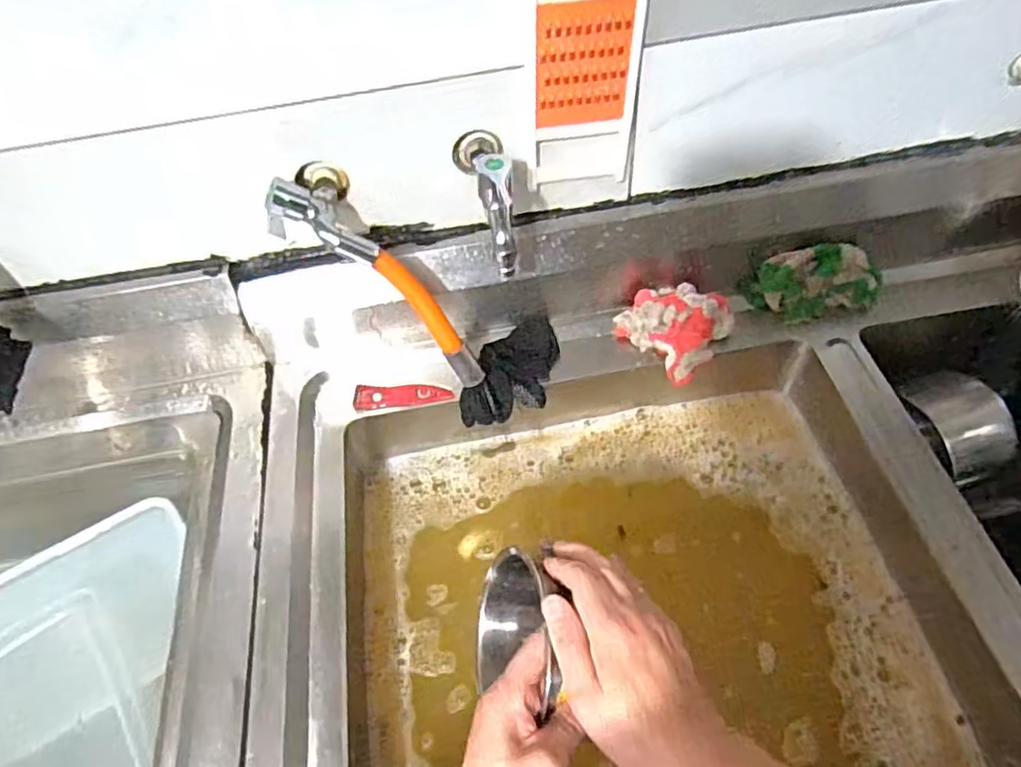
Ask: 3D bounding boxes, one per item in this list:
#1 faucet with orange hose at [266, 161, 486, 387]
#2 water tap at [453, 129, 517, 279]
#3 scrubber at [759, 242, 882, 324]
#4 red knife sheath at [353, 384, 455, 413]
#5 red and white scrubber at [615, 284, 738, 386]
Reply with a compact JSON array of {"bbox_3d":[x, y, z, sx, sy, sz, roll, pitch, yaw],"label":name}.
[{"bbox_3d":[-0.112,-0.092,0.593,0.253,0.054,0.107,45,59,-17],"label":"faucet with orange hose"},{"bbox_3d":[-0.021,-0.168,0.557,0.044,0.084,0.137,-10,53,-2],"label":"water tap"},{"bbox_3d":[0.335,-0.111,0.695,0.134,0.063,0.054,-12,53,-3],"label":"scrubber"},{"bbox_3d":[-0.114,0.014,0.687,0.102,0.013,0.026,-6,52,1],"label":"red knife sheath"},{"bbox_3d":[0.178,-0.067,0.694,0.096,0.071,0.097,-36,58,-20],"label":"red and white scrubber"}]

